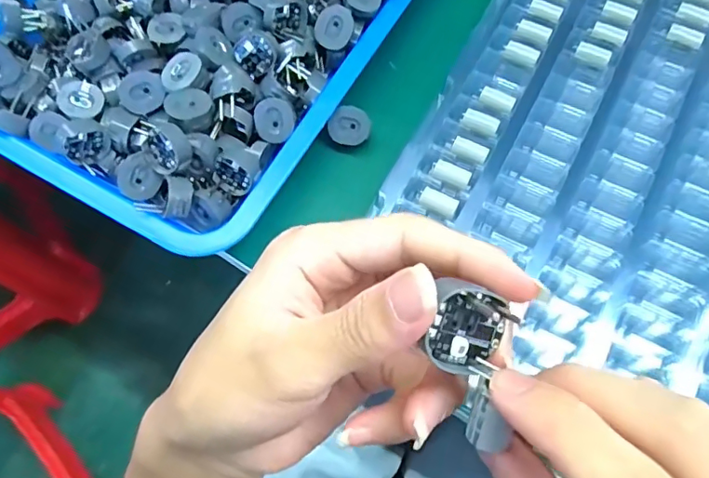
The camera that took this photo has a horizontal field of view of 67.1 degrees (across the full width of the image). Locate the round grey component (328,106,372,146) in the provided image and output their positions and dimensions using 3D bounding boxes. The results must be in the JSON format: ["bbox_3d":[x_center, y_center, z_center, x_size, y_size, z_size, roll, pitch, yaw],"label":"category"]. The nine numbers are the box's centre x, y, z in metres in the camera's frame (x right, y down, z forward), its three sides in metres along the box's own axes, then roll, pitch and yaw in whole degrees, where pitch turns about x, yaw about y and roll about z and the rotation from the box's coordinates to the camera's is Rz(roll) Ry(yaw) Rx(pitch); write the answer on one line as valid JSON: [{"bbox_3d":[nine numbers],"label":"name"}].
[{"bbox_3d":[-0.003,-0.075,0.362,0.026,0.014,0.026,0,96,-4],"label":"round grey component"}]

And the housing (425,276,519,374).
[{"bbox_3d":[0.032,0.025,0.159,0.024,0.014,0.024,-2,101,-13],"label":"housing"}]

